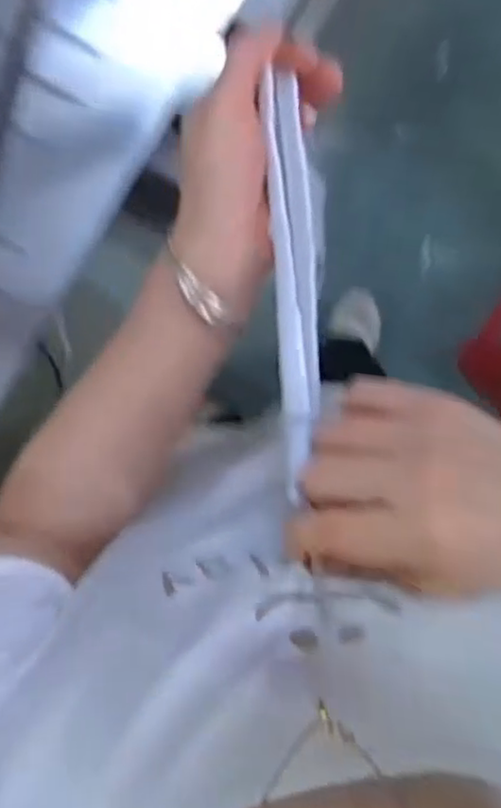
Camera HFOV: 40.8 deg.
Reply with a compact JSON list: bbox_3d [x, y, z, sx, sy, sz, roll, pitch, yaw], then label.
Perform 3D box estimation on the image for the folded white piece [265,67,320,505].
[{"bbox_3d":[0.023,-0.063,0.330,0.022,0.020,0.208,-1,80,1],"label":"folded white piece"}]

